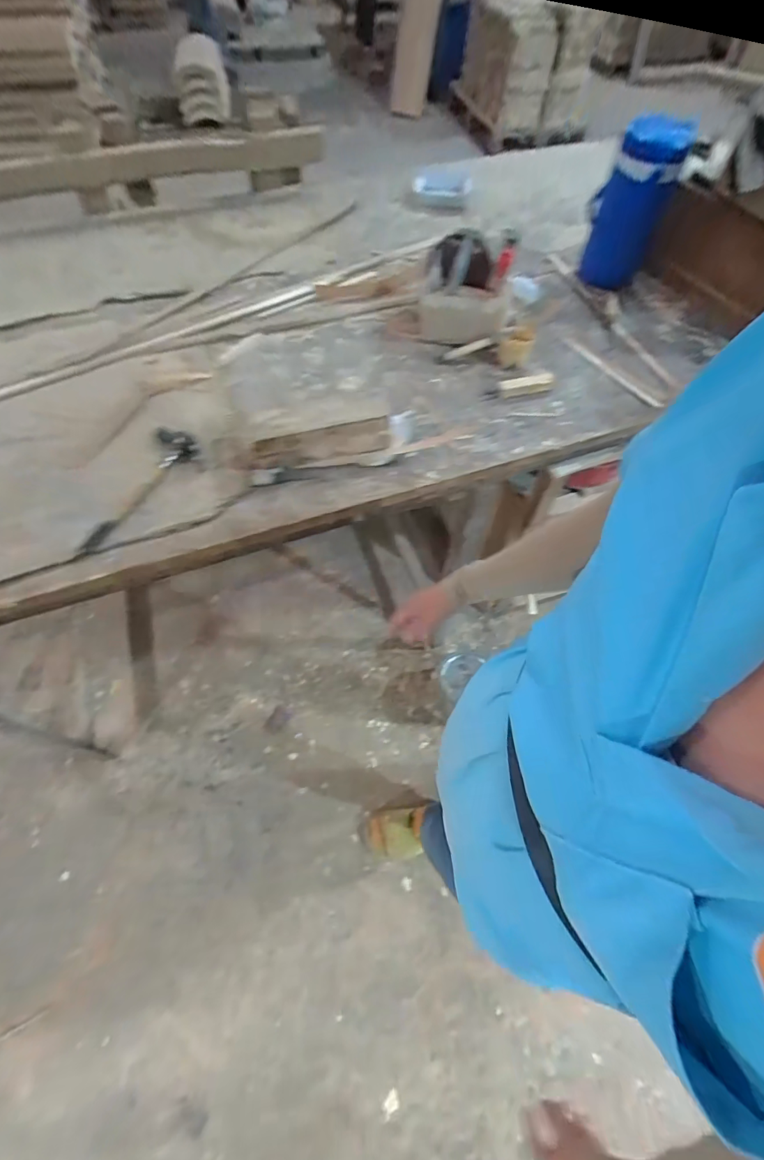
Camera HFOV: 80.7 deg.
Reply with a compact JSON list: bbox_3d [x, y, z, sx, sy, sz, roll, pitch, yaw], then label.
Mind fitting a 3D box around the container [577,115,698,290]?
[{"bbox_3d":[0.468,-0.716,0.876,0.140,0.249,0.141,20,37,11],"label":"container"}]

